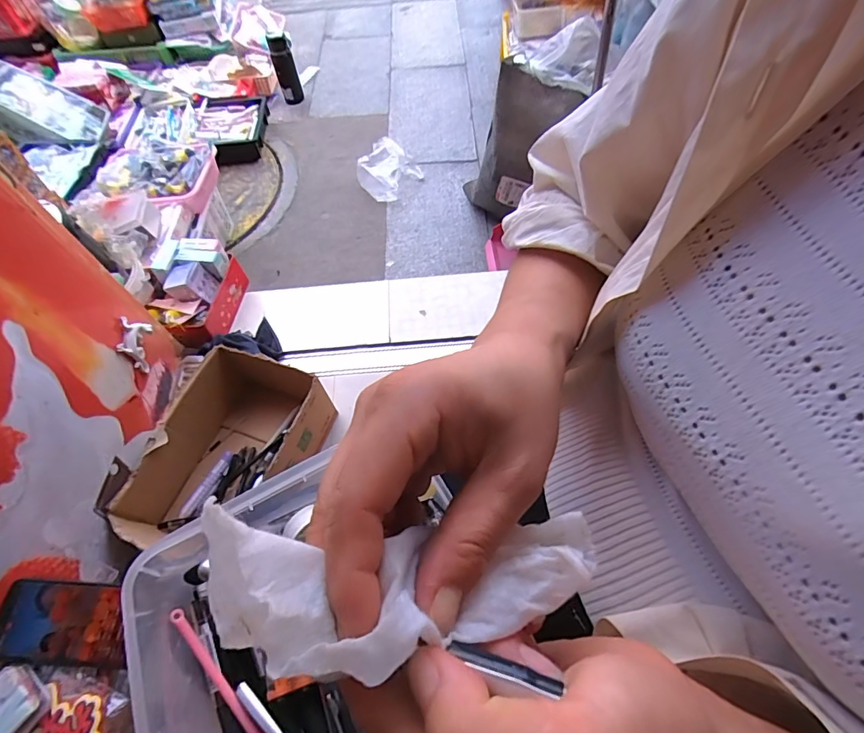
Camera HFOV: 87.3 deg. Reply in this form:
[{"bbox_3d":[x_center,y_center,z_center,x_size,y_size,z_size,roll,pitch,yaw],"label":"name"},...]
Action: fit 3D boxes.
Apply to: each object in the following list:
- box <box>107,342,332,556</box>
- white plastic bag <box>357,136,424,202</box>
[{"bbox_3d":[-0.325,0.154,0.752,0.210,0.135,0.322,15,62,11],"label":"box"},{"bbox_3d":[-0.118,-0.595,1.360,0.187,0.092,0.136,-36,64,-17],"label":"white plastic bag"}]

